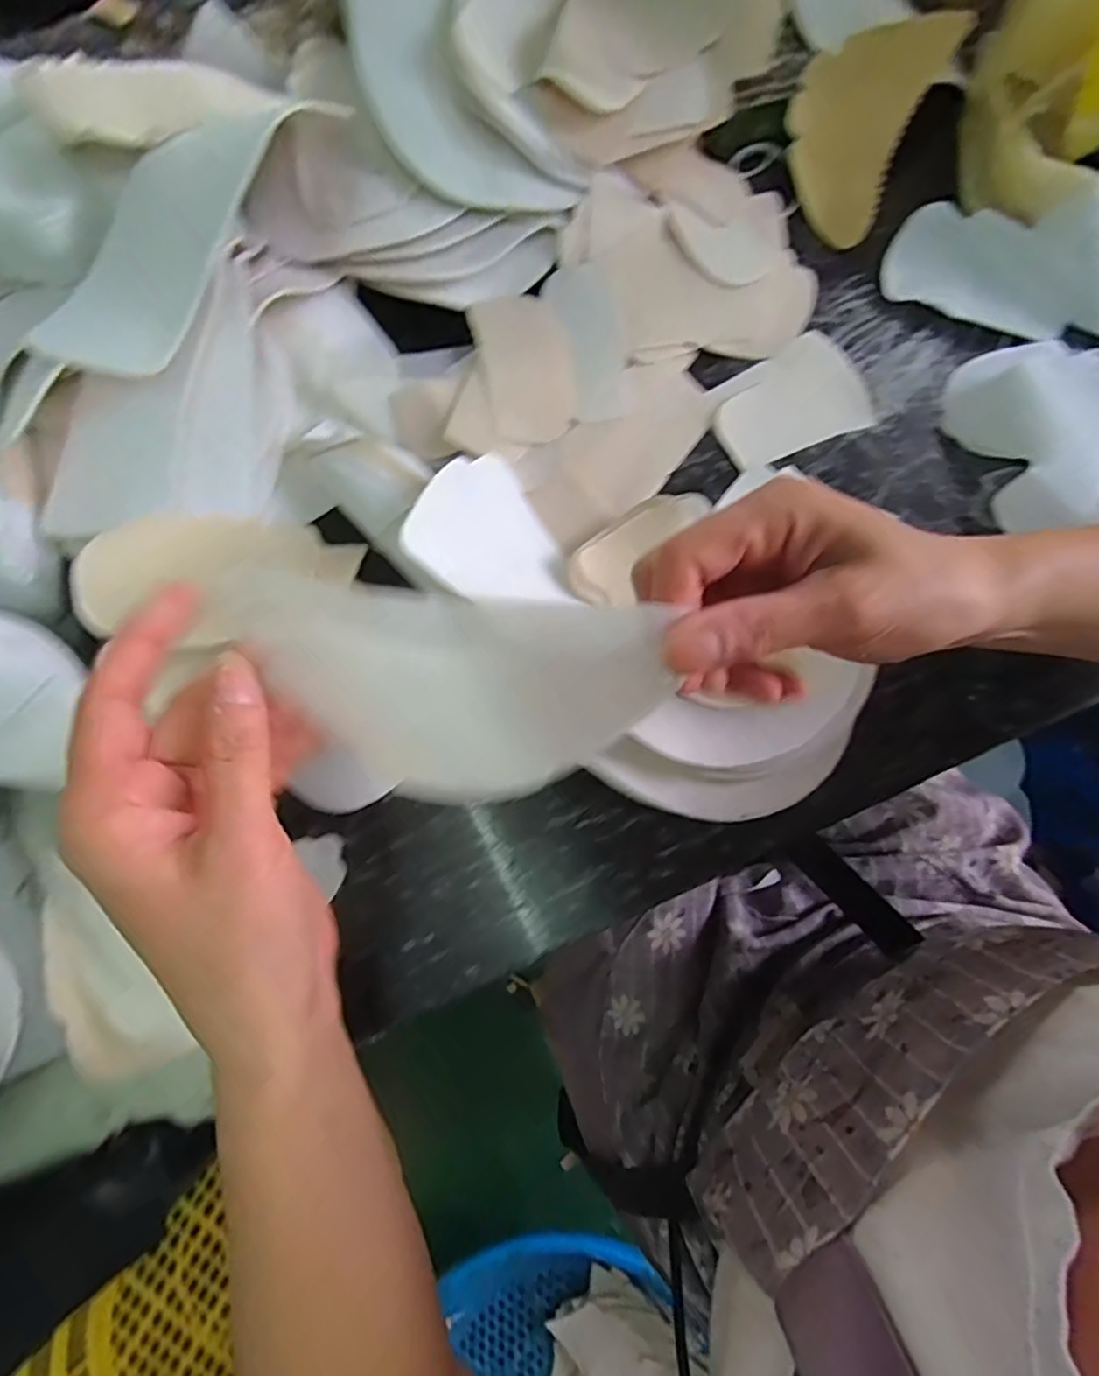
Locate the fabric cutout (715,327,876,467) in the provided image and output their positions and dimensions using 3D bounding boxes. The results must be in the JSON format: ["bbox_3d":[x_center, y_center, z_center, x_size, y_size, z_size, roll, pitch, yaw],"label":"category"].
[{"bbox_3d":[0.141,-0.172,0.372,0.094,0.008,0.065,-24,78,-6],"label":"fabric cutout"}]

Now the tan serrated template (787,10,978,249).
[{"bbox_3d":[0.192,-0.358,0.385,0.075,0.017,0.141,27,100,-3],"label":"tan serrated template"}]

